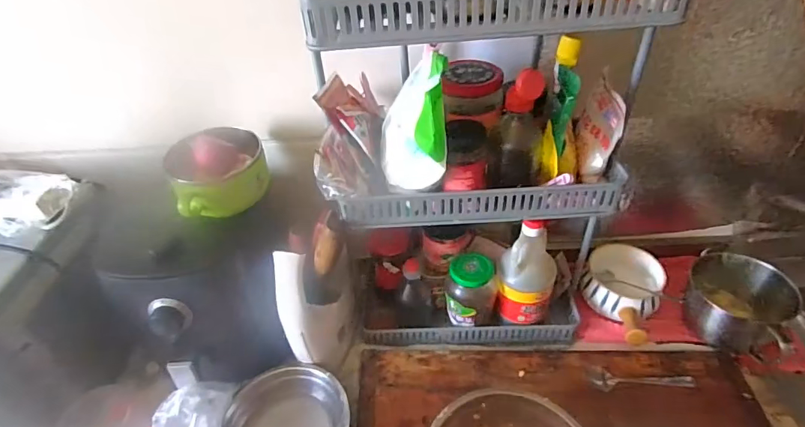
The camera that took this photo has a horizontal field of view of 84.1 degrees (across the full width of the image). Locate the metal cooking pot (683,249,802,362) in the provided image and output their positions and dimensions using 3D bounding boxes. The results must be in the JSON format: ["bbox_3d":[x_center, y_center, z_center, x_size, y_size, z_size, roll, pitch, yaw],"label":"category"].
[{"bbox_3d":[0.526,0.145,0.701,0.130,0.091,0.144,25,48,29],"label":"metal cooking pot"}]

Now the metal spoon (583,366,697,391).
[{"bbox_3d":[0.336,0.230,0.631,0.141,0.010,0.035,-2,40,2],"label":"metal spoon"}]

